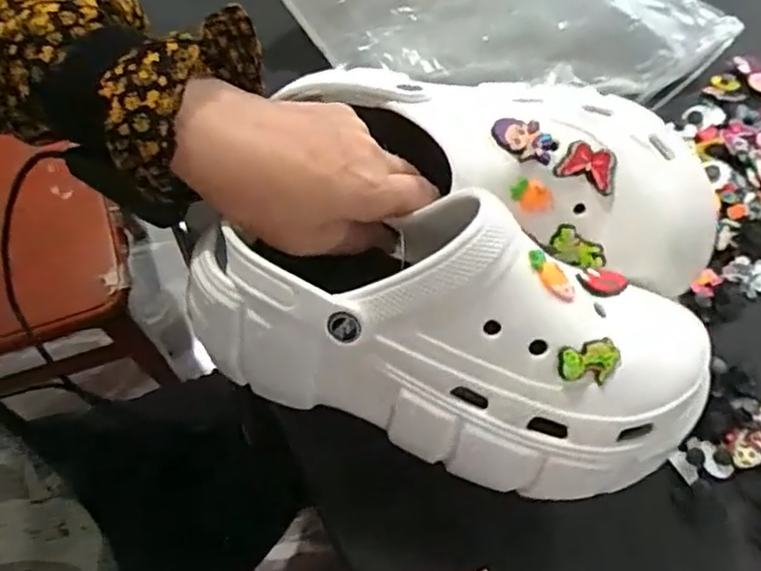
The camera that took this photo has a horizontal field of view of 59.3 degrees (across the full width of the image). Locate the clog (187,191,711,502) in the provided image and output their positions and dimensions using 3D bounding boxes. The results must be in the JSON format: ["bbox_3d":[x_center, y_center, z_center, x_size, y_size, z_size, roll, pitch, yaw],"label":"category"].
[{"bbox_3d":[0.031,0.015,0.322,0.251,0.103,0.107,18,63,6],"label":"clog"}]

